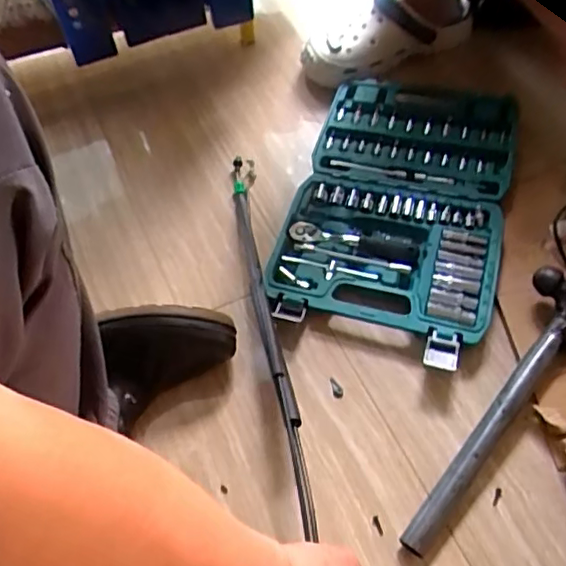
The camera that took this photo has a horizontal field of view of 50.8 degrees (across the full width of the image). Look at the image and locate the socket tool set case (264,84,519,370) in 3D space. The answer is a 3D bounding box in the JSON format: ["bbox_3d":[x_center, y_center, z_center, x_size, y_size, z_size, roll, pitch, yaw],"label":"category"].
[{"bbox_3d":[0.150,-0.114,0.763,0.250,0.034,0.436,13,57,12],"label":"socket tool set case"}]

